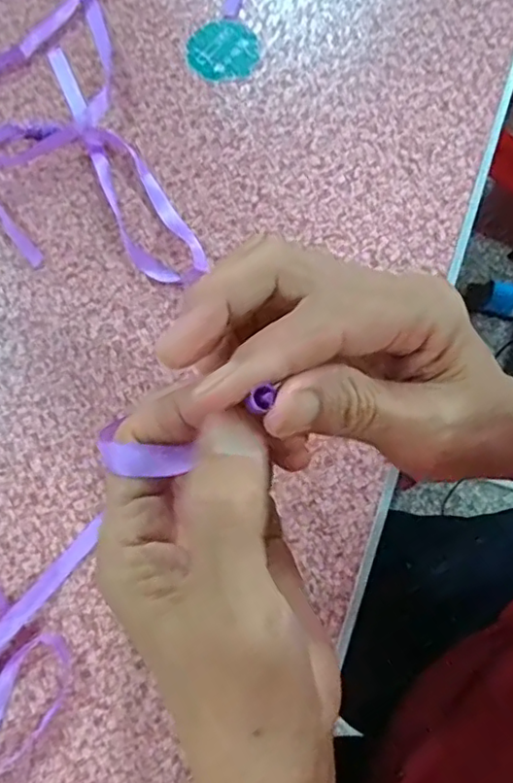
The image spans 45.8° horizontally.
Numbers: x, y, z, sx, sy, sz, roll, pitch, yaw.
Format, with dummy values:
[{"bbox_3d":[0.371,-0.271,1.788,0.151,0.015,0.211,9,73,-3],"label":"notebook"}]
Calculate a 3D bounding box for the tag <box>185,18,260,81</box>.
[{"bbox_3d":[-0.022,-0.222,0.391,0.046,0.004,0.044,-1,77,-1],"label":"tag"}]

